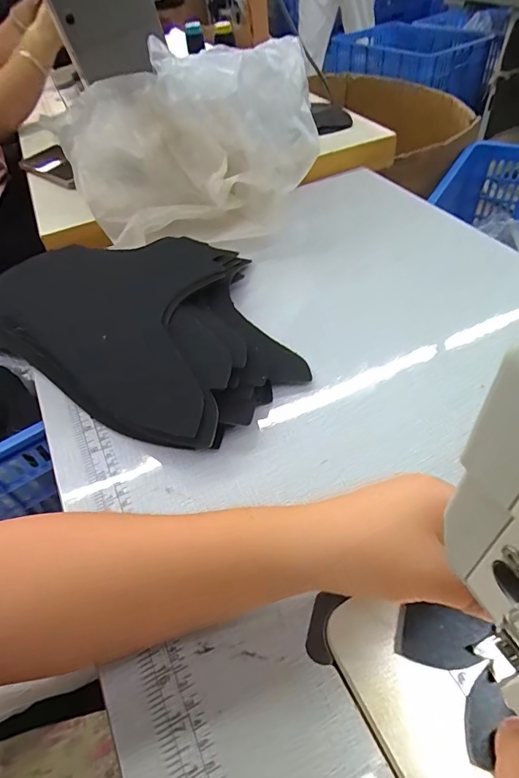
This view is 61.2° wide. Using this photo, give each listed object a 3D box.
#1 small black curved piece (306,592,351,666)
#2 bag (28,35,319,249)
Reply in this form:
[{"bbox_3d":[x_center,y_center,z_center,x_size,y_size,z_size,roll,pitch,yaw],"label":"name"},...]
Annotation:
[{"bbox_3d":[0.040,0.145,0.267,0.017,0.006,0.038,10,50,15],"label":"small black curved piece"},{"bbox_3d":[-0.093,-0.320,0.560,0.291,0.180,0.237,-9,48,-1],"label":"bag"}]

